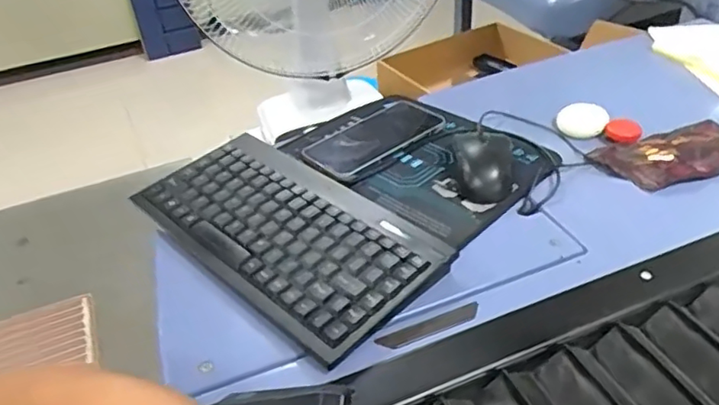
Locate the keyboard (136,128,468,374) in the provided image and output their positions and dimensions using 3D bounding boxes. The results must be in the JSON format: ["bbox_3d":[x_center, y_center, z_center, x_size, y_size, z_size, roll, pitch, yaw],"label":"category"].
[{"bbox_3d":[-0.069,0.025,0.529,0.278,0.032,0.143,29,49,36],"label":"keyboard"}]

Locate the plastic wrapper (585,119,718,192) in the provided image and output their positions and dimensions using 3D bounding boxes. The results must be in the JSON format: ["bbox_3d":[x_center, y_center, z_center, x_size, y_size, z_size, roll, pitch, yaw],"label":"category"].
[{"bbox_3d":[0.330,-0.054,0.620,0.144,0.013,0.112,-18,29,-9],"label":"plastic wrapper"}]

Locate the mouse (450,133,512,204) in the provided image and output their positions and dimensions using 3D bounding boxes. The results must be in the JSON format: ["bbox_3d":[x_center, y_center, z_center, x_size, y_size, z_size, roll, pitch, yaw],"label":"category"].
[{"bbox_3d":[0.125,-0.042,0.593,0.053,0.031,0.103,0,38,5],"label":"mouse"}]

